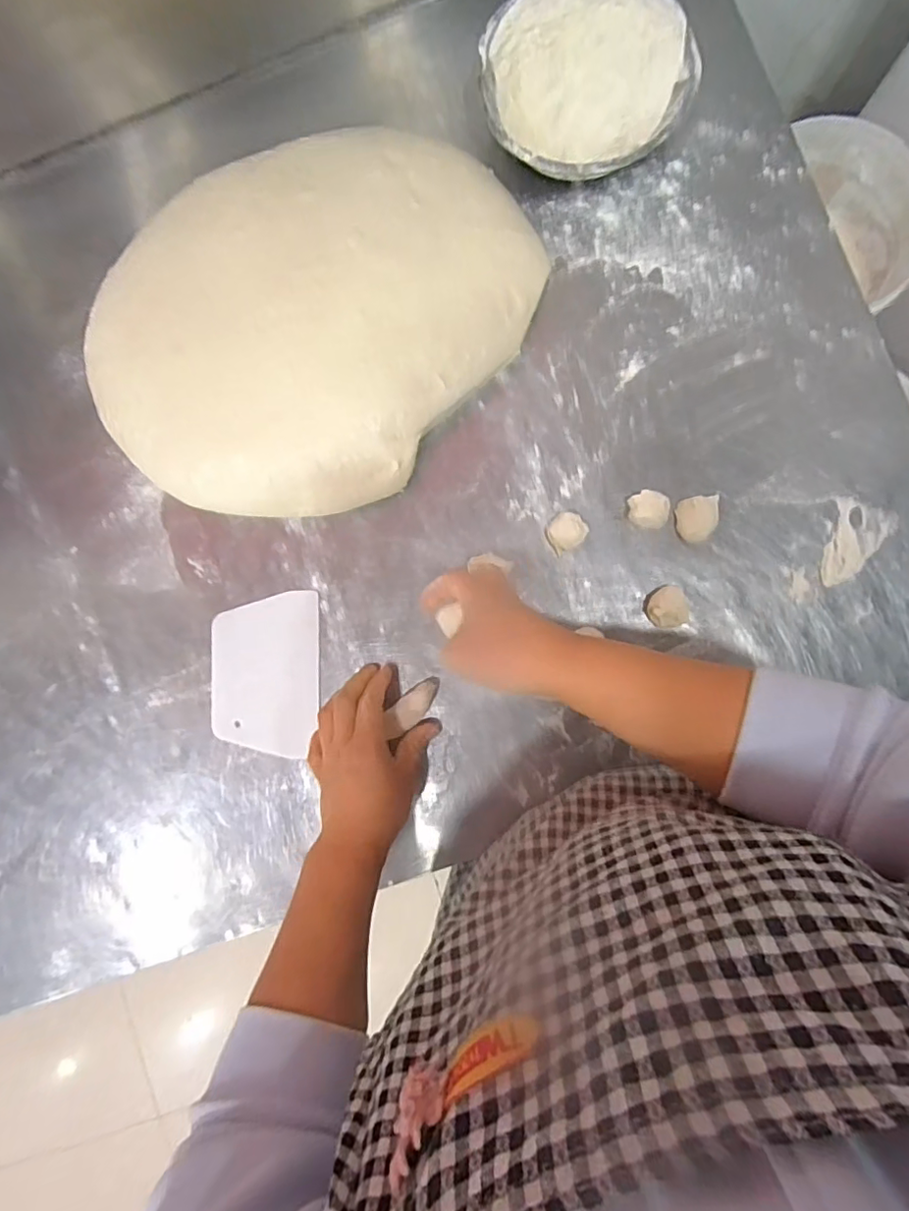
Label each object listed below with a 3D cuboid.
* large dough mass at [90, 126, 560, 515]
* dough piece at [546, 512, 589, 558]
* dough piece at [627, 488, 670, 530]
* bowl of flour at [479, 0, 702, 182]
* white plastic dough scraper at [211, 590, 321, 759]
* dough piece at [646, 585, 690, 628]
[{"bbox_3d":[-0.138,-0.262,0.497,0.328,0.070,0.374,41,91,5],"label":"large dough mass"},{"bbox_3d":[0.099,-0.064,0.485,0.035,0.022,0.030,-36,85,2],"label":"dough piece"},{"bbox_3d":[0.167,-0.081,0.479,0.031,0.026,0.033,-3,87,4],"label":"dough piece"},{"bbox_3d":[0.115,-0.450,0.488,0.171,0.066,0.157,0,87,4],"label":"bowl of flour"},{"bbox_3d":[-0.173,0.062,0.507,0.100,0.005,0.142,-2,89,7],"label":"white plastic dough scraper"},{"bbox_3d":[0.181,0.001,0.477,0.033,0.020,0.035,0,87,4],"label":"dough piece"}]

